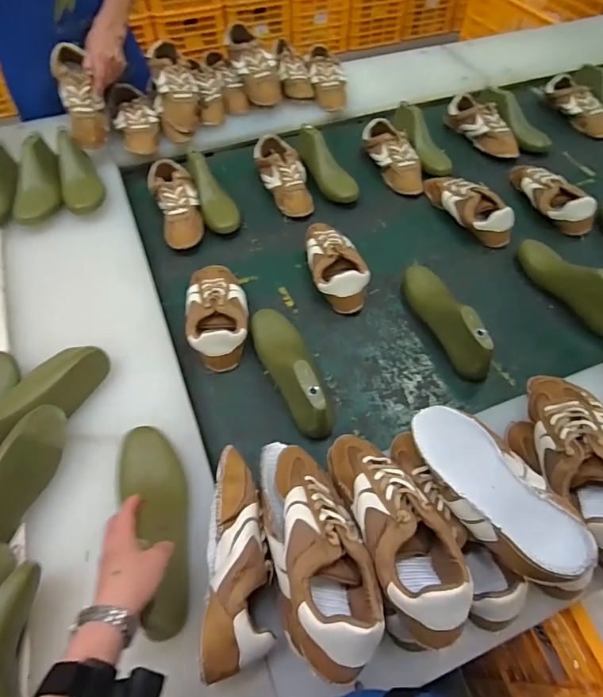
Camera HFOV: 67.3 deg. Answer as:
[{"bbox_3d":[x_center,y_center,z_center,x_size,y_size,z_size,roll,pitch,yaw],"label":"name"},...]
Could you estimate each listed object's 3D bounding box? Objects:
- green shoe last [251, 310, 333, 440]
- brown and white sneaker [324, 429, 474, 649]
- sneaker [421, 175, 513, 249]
[{"bbox_3d":[-0.018,0.016,0.687,0.076,0.071,0.240,-15,59,-10],"label":"green shoe last"},{"bbox_3d":[0.098,0.178,0.481,0.090,0.075,0.235,-18,47,-12],"label":"brown and white sneaker"},{"bbox_3d":[0.339,-0.293,0.938,0.077,0.081,0.243,-22,60,-14],"label":"sneaker"}]

